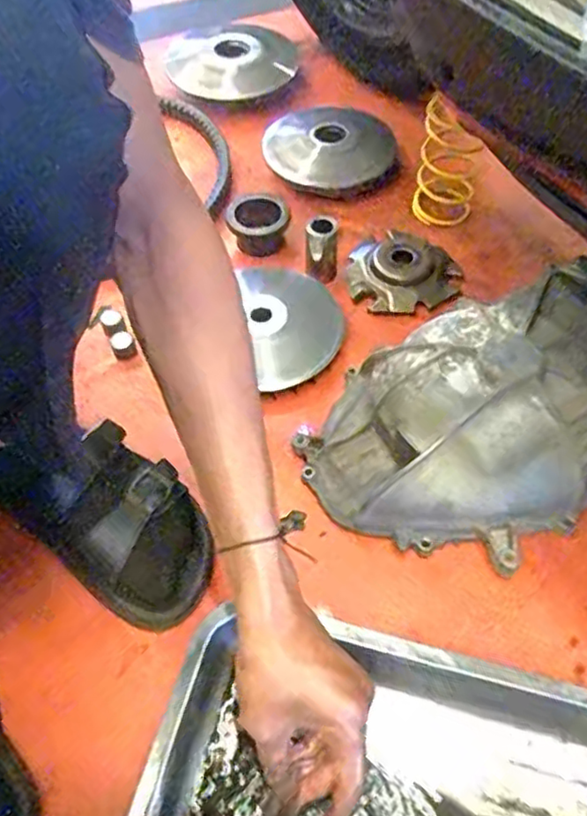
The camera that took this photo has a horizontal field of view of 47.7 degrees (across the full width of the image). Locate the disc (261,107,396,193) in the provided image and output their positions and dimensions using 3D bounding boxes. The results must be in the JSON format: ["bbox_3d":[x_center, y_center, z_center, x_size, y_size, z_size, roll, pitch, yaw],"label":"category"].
[{"bbox_3d":[0.047,-0.320,0.818,0.146,0.030,0.138,0,55,0],"label":"disc"}]

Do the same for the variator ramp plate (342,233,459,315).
[{"bbox_3d":[0.115,-0.147,0.702,0.111,0.022,0.111,0,55,0],"label":"variator ramp plate"}]

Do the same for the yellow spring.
[{"bbox_3d":[0.166,-0.264,0.717,0.066,0.115,0.050,12,56,9],"label":"yellow spring"}]

